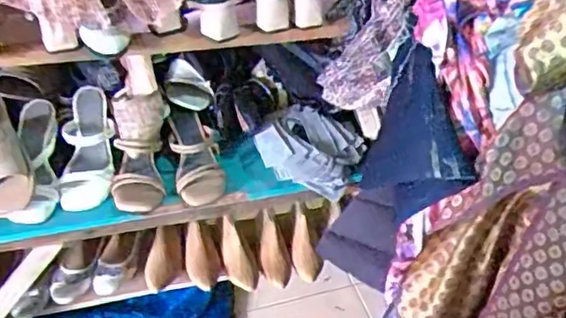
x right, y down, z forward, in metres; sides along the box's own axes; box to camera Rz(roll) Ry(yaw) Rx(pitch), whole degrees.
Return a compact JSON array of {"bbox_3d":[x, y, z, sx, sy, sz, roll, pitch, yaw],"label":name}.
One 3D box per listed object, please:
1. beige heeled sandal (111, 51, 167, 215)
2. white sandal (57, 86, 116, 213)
[{"bbox_3d":[-0.256,-0.048,1.055,0.086,0.086,0.288,-1,69,-7],"label":"beige heeled sandal"},{"bbox_3d":[-0.343,-0.022,1.047,0.093,0.059,0.226,-2,59,-8],"label":"white sandal"}]

